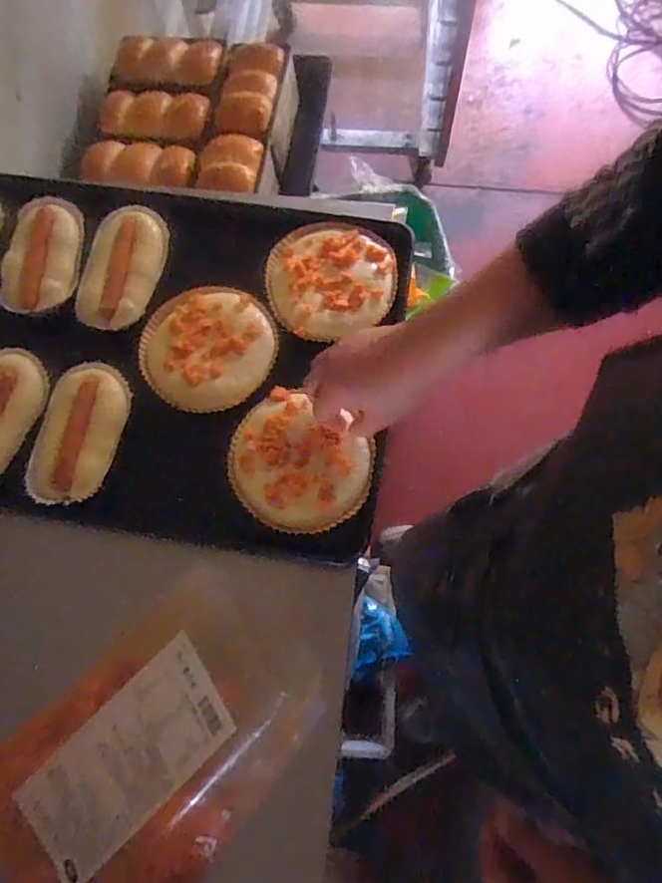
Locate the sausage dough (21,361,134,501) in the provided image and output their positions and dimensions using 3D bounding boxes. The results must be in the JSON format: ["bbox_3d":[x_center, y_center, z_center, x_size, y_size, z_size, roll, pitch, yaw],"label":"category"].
[{"bbox_3d":[-0.268,-0.012,0.595,0.078,0.027,0.155,12,74,5],"label":"sausage dough"}]

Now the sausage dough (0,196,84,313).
[{"bbox_3d":[-0.345,-0.225,0.666,0.076,0.030,0.156,1,73,2],"label":"sausage dough"}]

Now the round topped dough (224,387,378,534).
[{"bbox_3d":[-0.032,0.021,0.578,0.144,0.020,0.136,0,73,1],"label":"round topped dough"}]

